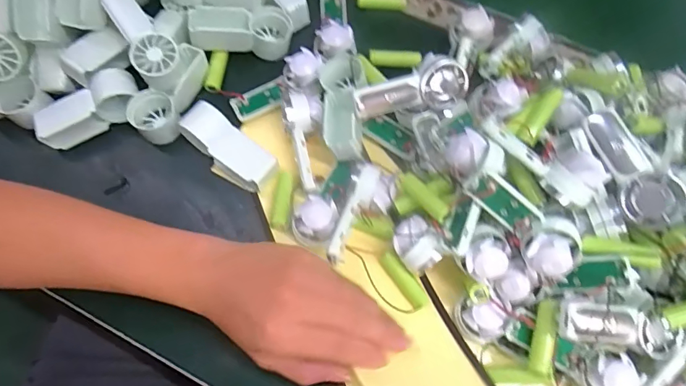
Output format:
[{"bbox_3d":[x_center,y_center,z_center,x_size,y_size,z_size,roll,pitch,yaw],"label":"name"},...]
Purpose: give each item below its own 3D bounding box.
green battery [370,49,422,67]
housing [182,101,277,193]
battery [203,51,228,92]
[{"bbox_3d":[0.052,-0.134,0.444,0.052,0.016,0.012,-3,69,-2],"label":"green battery"},{"bbox_3d":[-0.101,-0.040,0.395,0.089,0.026,0.034,39,74,13],"label":"housing"},{"bbox_3d":[-0.124,-0.119,0.440,0.014,0.015,0.041,15,88,5],"label":"battery"}]

